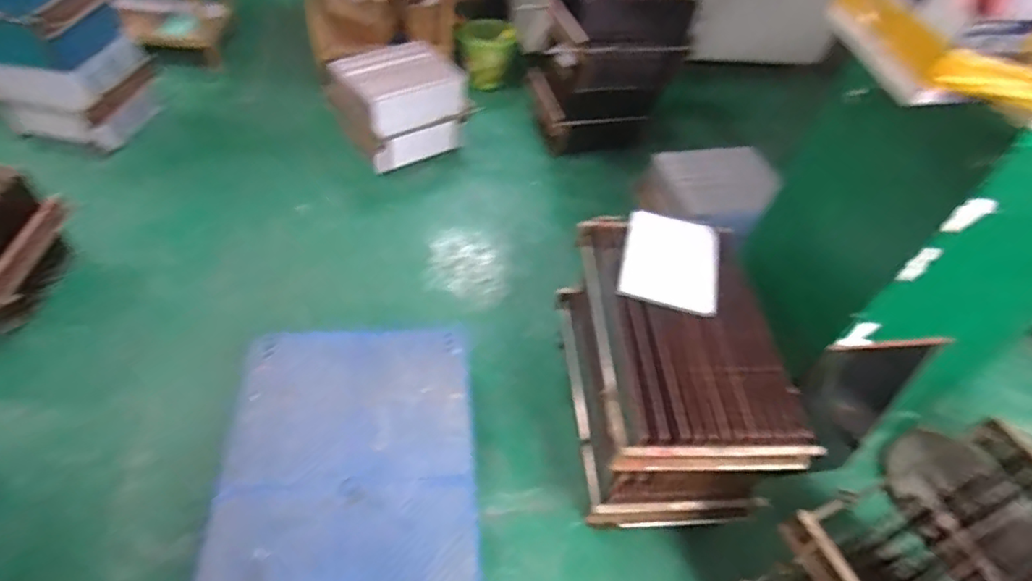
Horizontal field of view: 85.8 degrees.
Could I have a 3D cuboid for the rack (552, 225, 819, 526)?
[{"bbox_3d":[0.385,0.199,1.449,0.424,0.373,0.691,1,49,-7],"label":"rack"}]

